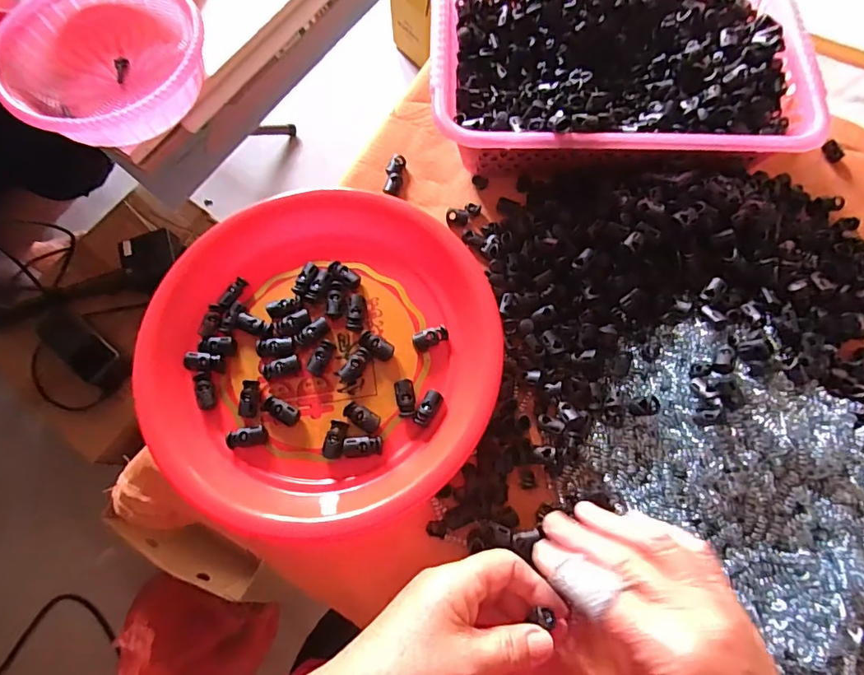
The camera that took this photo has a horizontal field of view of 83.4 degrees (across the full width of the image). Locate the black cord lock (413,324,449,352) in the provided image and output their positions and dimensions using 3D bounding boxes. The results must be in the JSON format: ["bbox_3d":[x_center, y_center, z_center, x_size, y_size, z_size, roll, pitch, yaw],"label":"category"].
[{"bbox_3d":[-0.001,0.000,0.369,0.027,0.009,0.013,-25,75,-8],"label":"black cord lock"}]

